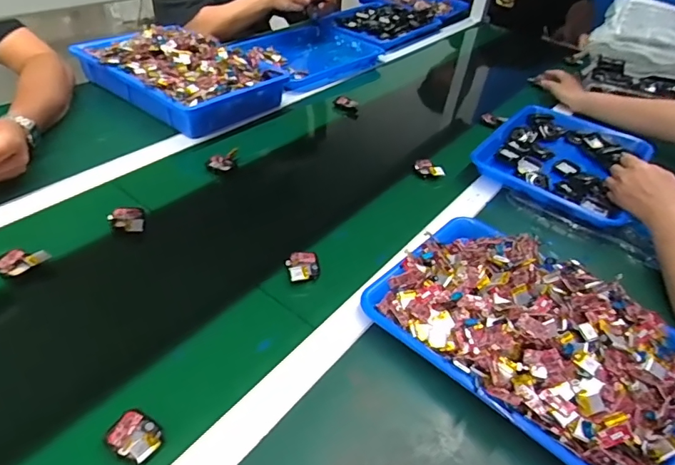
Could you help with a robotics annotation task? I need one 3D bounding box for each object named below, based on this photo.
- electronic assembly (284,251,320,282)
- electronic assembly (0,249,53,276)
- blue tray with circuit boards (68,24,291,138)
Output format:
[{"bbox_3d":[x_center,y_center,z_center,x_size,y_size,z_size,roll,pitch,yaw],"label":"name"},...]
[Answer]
[{"bbox_3d":[-0.043,0.042,0.590,0.039,0.012,0.047,-8,41,-17],"label":"electronic assembly"},{"bbox_3d":[-0.367,0.031,0.549,0.051,0.010,0.035,-29,50,-36],"label":"electronic assembly"},{"bbox_3d":[-0.307,-0.312,0.912,0.350,0.079,0.230,29,44,25],"label":"blue tray with circuit boards"}]

